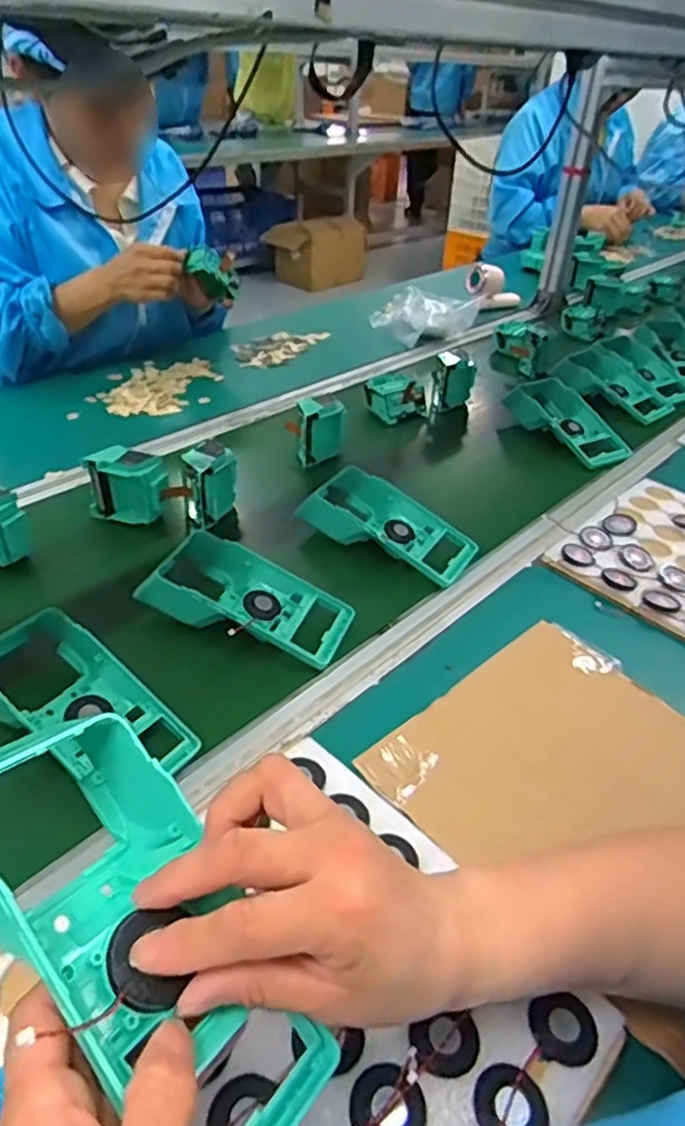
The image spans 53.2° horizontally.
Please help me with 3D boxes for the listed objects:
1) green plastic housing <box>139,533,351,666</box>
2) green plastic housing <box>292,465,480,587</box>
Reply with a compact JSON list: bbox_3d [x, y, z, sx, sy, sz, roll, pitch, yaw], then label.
[{"bbox_3d":[-0.084,0.029,0.616,0.180,0.043,0.090,17,38,16],"label":"green plastic housing"},{"bbox_3d":[0.050,-0.046,0.729,0.185,0.044,0.088,21,39,20],"label":"green plastic housing"}]

